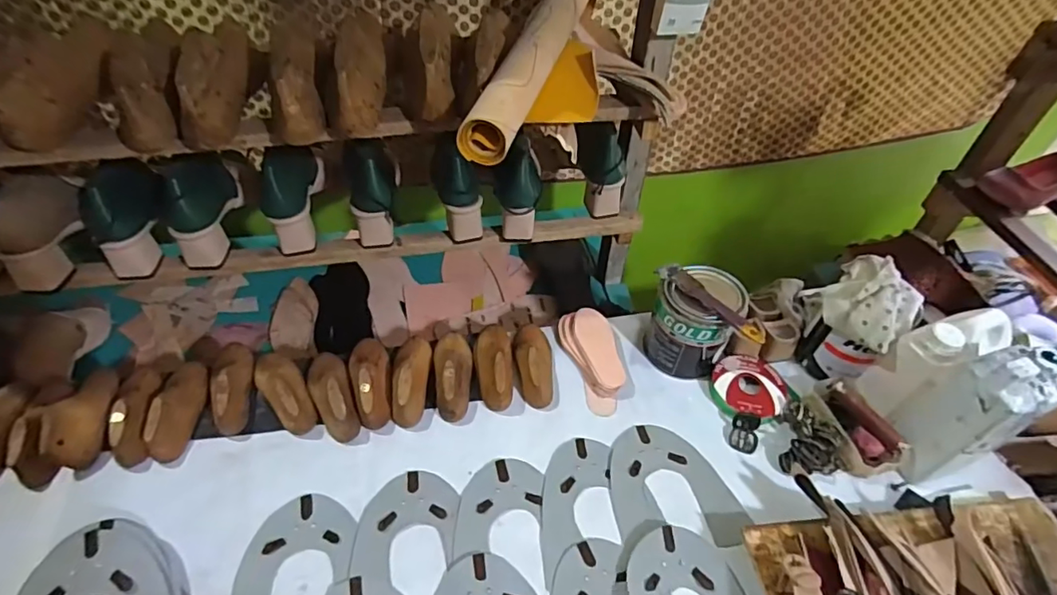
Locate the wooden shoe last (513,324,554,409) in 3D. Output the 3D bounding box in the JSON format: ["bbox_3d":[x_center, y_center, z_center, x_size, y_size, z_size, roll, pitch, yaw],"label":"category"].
[{"bbox_3d":[0.008,0.081,0.738,0.057,0.054,0.137,-5,49,-7],"label":"wooden shoe last"}]

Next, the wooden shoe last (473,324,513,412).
[{"bbox_3d":[-0.048,0.085,0.726,0.051,0.046,0.139,-3,49,-6],"label":"wooden shoe last"}]

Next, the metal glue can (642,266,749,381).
[{"bbox_3d":[0.219,0.036,0.734,0.113,0.131,0.095,26,52,19],"label":"metal glue can"}]

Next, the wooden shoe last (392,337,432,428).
[{"bbox_3d":[-0.158,0.099,0.711,0.048,0.058,0.134,-1,48,-3],"label":"wooden shoe last"}]

